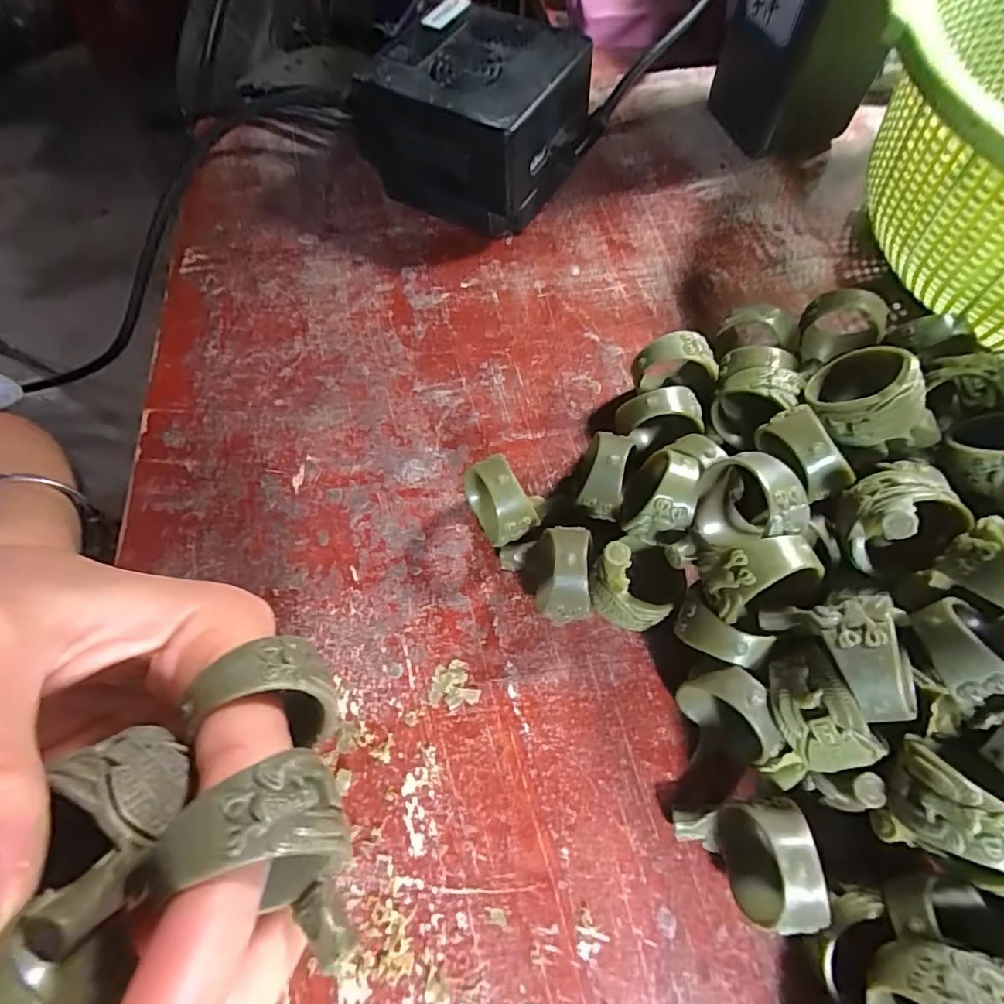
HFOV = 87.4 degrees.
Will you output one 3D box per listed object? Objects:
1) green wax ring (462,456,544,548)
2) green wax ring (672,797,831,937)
[{"bbox_3d":[0.000,0.000,0.169,0.016,0.032,0.025,-31,68,-11],"label":"green wax ring"},{"bbox_3d":[0.062,0.090,0.131,0.025,0.023,0.026,-1,65,2],"label":"green wax ring"}]

